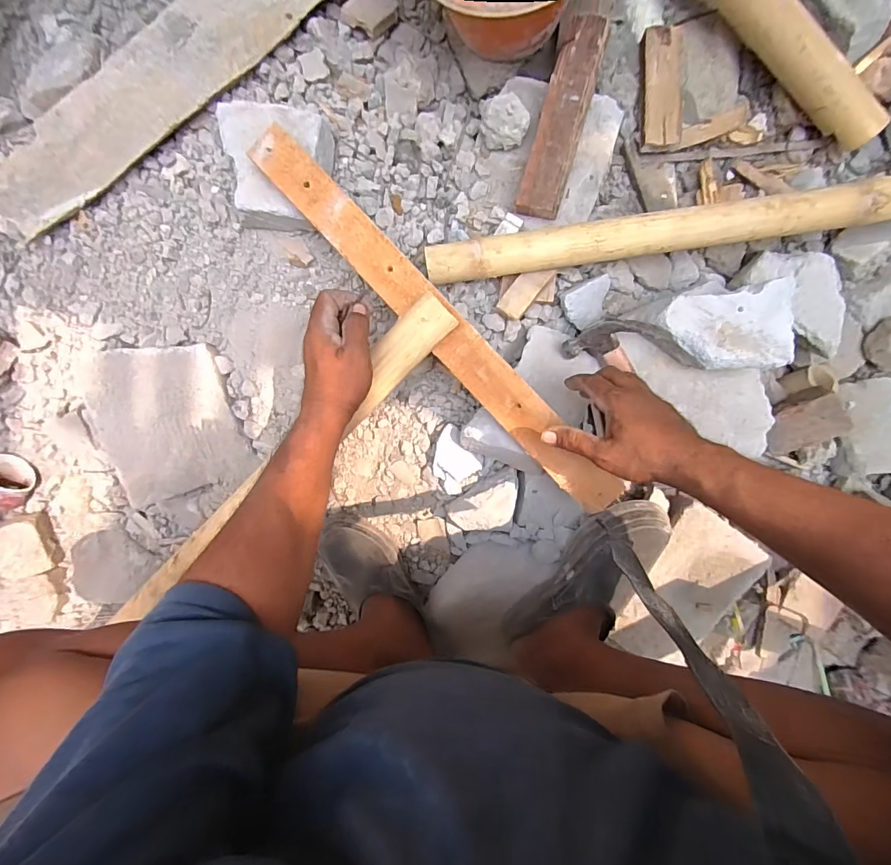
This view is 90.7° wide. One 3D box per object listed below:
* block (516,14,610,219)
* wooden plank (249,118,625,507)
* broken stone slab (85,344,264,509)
[{"bbox_3d":[0.159,-0.422,0.605,0.058,0.039,0.243,16,98,4],"label":"block"},{"bbox_3d":[-0.016,-0.140,0.535,0.056,0.015,0.606,-43,87,9],"label":"wooden plank"},{"bbox_3d":[-0.421,-0.015,0.666,0.197,0.045,0.237,-19,94,8],"label":"broken stone slab"}]

